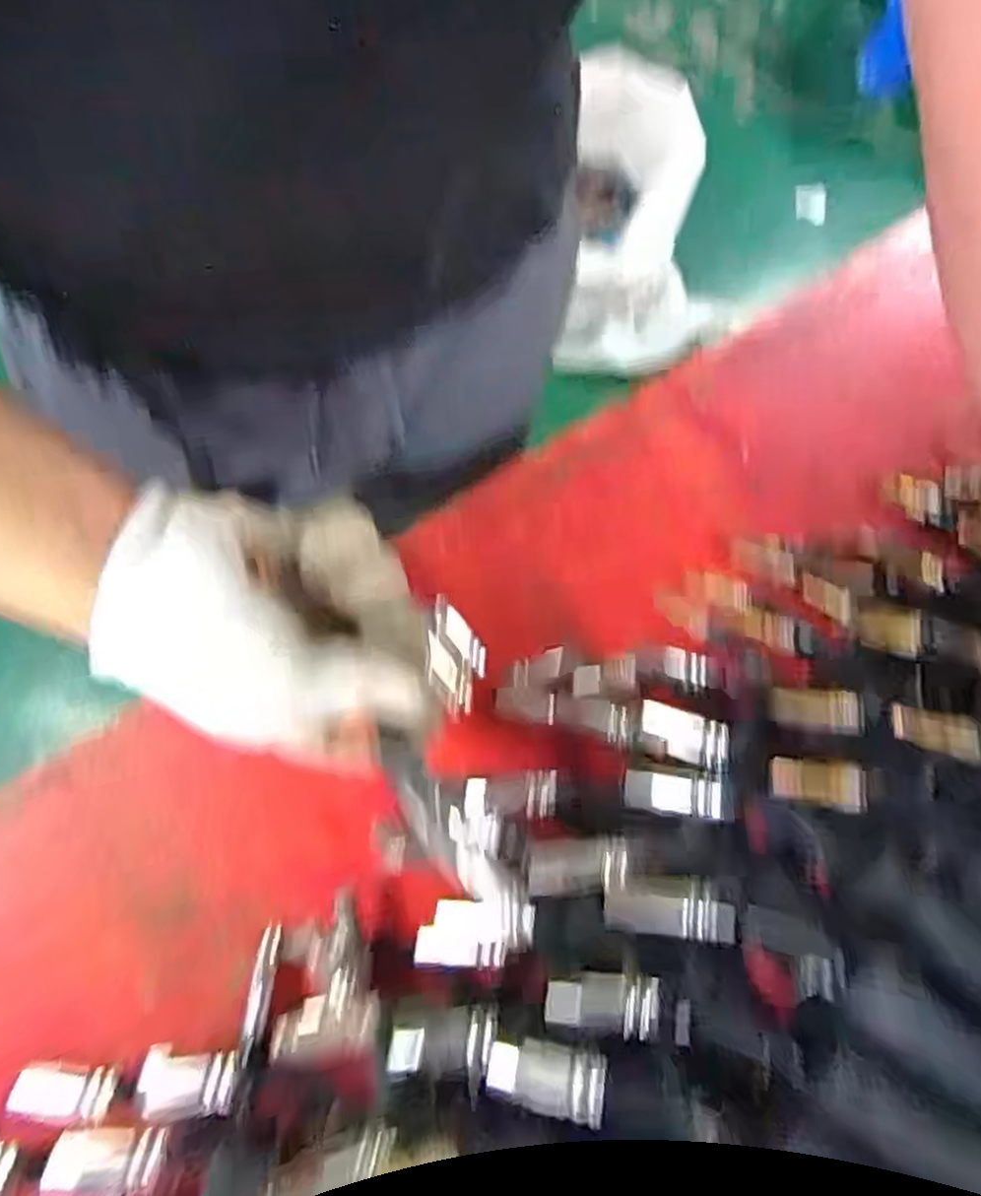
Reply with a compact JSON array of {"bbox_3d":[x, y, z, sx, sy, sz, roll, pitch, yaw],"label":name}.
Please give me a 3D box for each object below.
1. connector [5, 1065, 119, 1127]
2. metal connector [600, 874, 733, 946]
[{"bbox_3d":[-0.240,0.278,0.429,0.052,0.014,0.026,8,74,-5],"label":"connector"},{"bbox_3d":[0.088,0.152,0.377,0.063,0.012,0.029,9,74,-5],"label":"metal connector"}]

